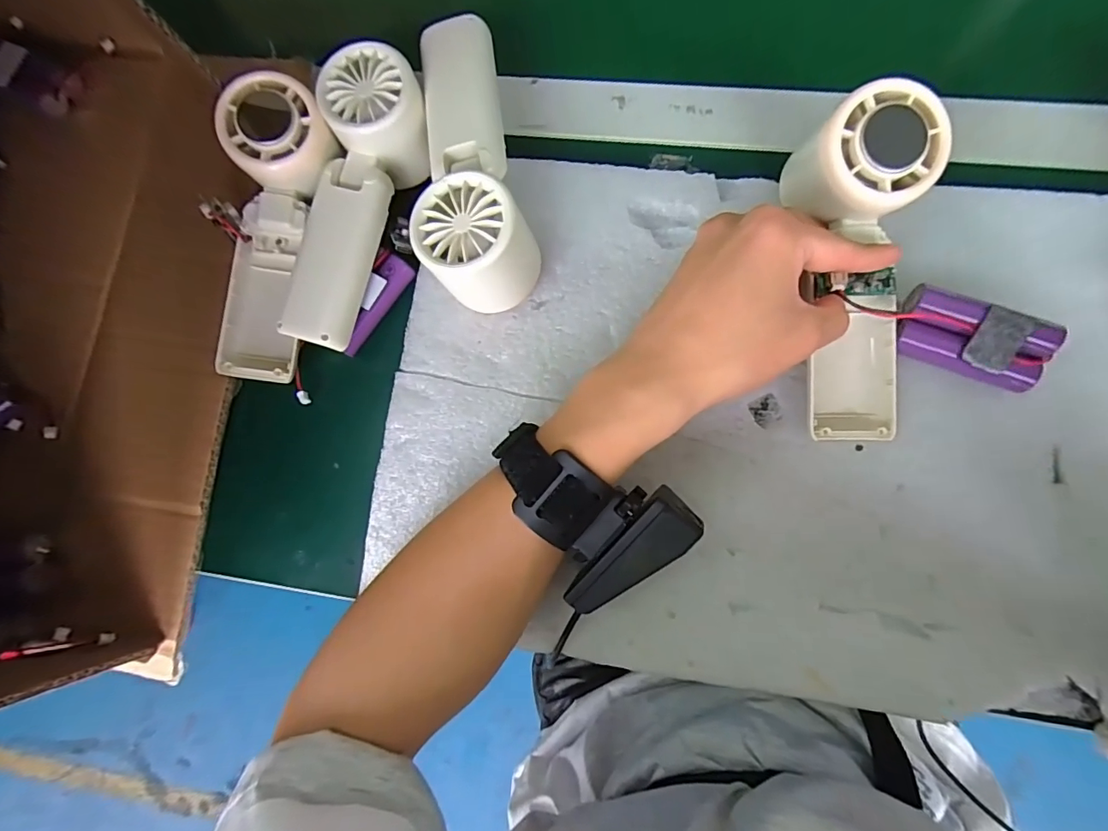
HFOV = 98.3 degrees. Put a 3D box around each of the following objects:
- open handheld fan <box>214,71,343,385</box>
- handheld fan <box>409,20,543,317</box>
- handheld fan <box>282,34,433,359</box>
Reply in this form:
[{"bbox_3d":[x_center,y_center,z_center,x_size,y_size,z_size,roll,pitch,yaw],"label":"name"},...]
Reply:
[{"bbox_3d":[-0.163,-0.104,0.278,0.052,0.033,0.163,14,101,8],"label":"open handheld fan"},{"bbox_3d":[-0.043,-0.141,0.266,0.054,0.058,0.164,-6,82,5],"label":"handheld fan"},{"bbox_3d":[-0.112,-0.119,0.276,0.054,0.049,0.161,13,84,7],"label":"handheld fan"}]

